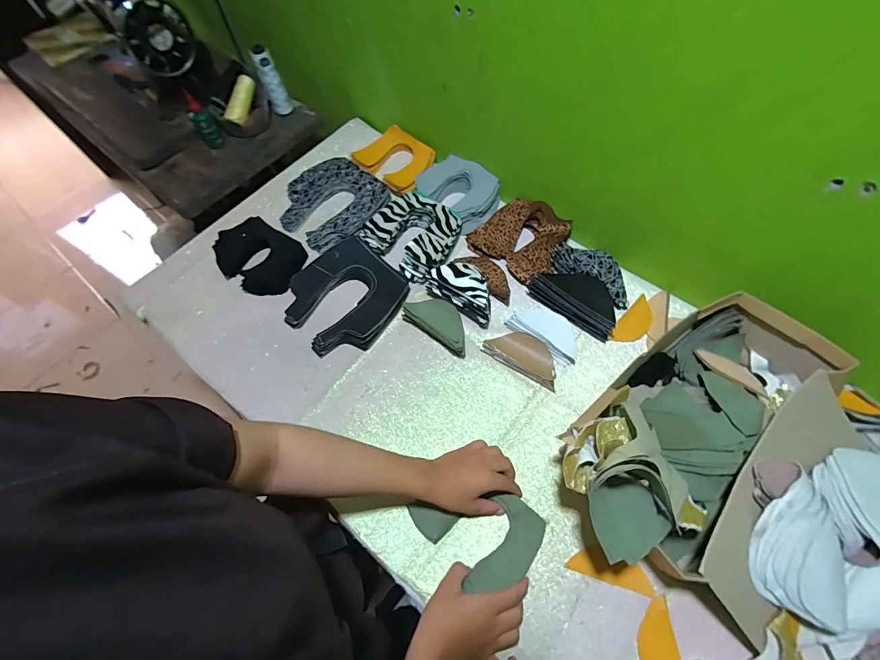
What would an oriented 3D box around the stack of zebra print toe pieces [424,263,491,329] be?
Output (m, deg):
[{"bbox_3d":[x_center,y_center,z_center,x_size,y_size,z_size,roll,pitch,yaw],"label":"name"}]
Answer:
[{"bbox_3d":[0.039,-0.067,0.645,0.123,0.060,0.060,34,70,17],"label":"stack of zebra print toe pieces"}]

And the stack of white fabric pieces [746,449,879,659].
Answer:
[{"bbox_3d":[0.478,0.229,0.447,0.267,0.074,0.164,-31,67,-12],"label":"stack of white fabric pieces"}]

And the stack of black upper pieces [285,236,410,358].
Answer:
[{"bbox_3d":[-0.165,-0.057,0.675,0.188,0.043,0.183,-42,69,-17],"label":"stack of black upper pieces"}]

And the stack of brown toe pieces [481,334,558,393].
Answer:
[{"bbox_3d":[0.133,0.039,0.623,0.121,0.018,0.063,30,69,16],"label":"stack of brown toe pieces"}]

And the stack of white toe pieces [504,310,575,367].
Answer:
[{"bbox_3d":[0.175,0.001,0.634,0.116,0.020,0.067,39,71,19],"label":"stack of white toe pieces"}]

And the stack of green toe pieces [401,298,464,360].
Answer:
[{"bbox_3d":[-0.002,-0.011,0.635,0.124,0.058,0.055,40,72,19],"label":"stack of green toe pieces"}]

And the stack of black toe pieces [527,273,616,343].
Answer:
[{"bbox_3d":[0.229,-0.059,0.647,0.152,0.036,0.086,37,71,18],"label":"stack of black toe pieces"}]

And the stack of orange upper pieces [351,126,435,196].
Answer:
[{"bbox_3d":[-0.097,-0.358,0.827,0.163,0.033,0.128,39,71,19],"label":"stack of orange upper pieces"}]

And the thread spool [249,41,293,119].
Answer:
[{"bbox_3d":[-0.379,-0.562,0.894,0.047,0.129,0.050,-23,65,-9],"label":"thread spool"}]

